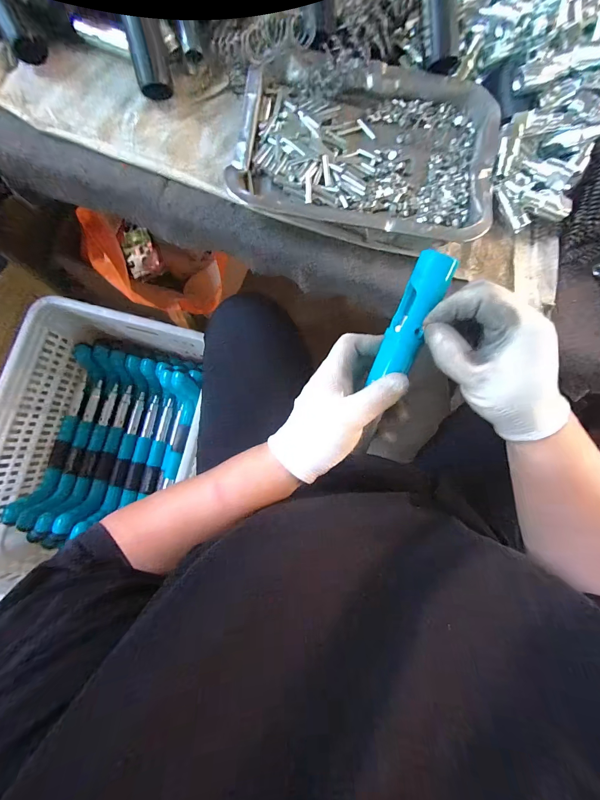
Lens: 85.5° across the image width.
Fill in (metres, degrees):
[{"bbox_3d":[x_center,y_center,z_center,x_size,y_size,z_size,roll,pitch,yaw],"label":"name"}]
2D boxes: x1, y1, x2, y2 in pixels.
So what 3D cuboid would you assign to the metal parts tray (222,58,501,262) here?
[{"bbox_3d":[0.066,-0.251,0.316,0.243,0.033,0.187,14,82,-1],"label":"metal parts tray"}]

